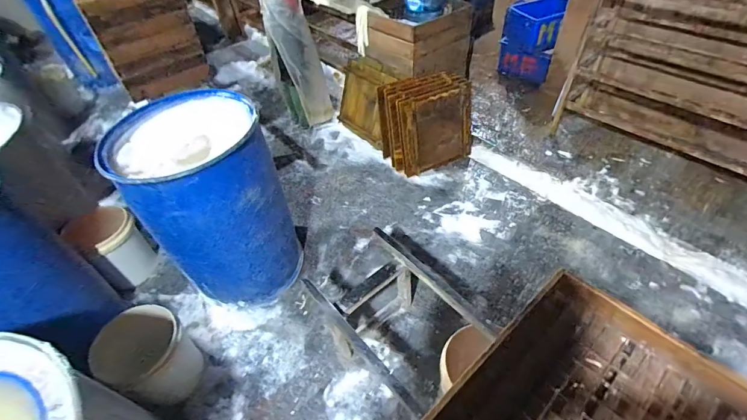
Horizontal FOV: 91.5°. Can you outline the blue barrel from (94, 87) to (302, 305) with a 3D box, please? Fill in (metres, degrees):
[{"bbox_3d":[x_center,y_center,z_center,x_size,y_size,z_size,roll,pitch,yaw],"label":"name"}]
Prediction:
[{"bbox_3d":[-0.699,-0.031,1.687,0.553,0.868,0.567,-29,51,-21],"label":"blue barrel"}]

